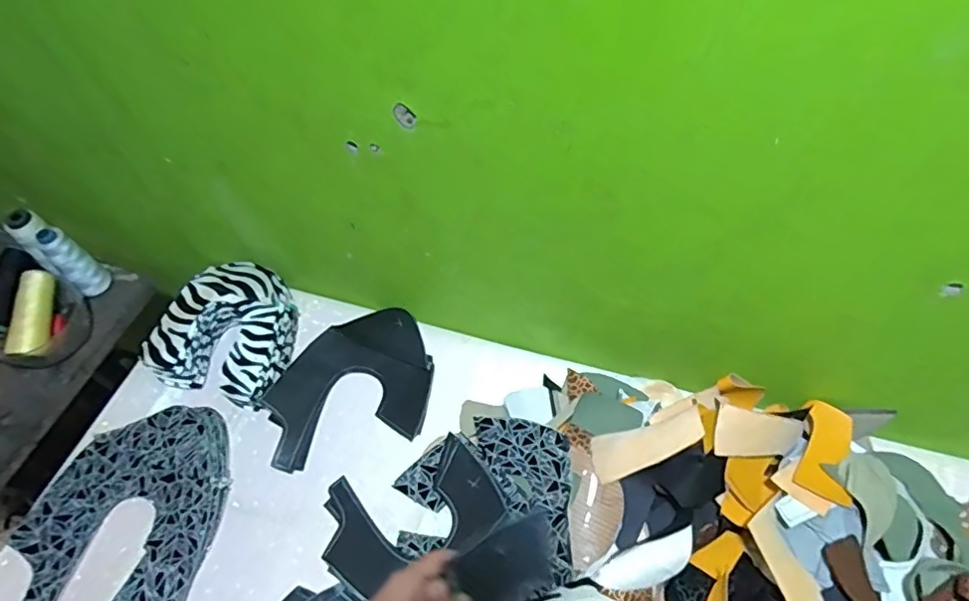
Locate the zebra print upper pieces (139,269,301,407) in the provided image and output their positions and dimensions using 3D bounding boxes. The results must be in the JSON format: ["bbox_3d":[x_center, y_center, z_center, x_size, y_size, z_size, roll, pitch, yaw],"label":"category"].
[{"bbox_3d":[-0.323,0.038,0.725,0.164,0.074,0.163,-1,55,1],"label":"zebra print upper pieces"}]

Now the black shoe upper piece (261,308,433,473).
[{"bbox_3d":[-0.167,0.105,0.711,0.202,0.017,0.169,-20,57,-11],"label":"black shoe upper piece"}]

